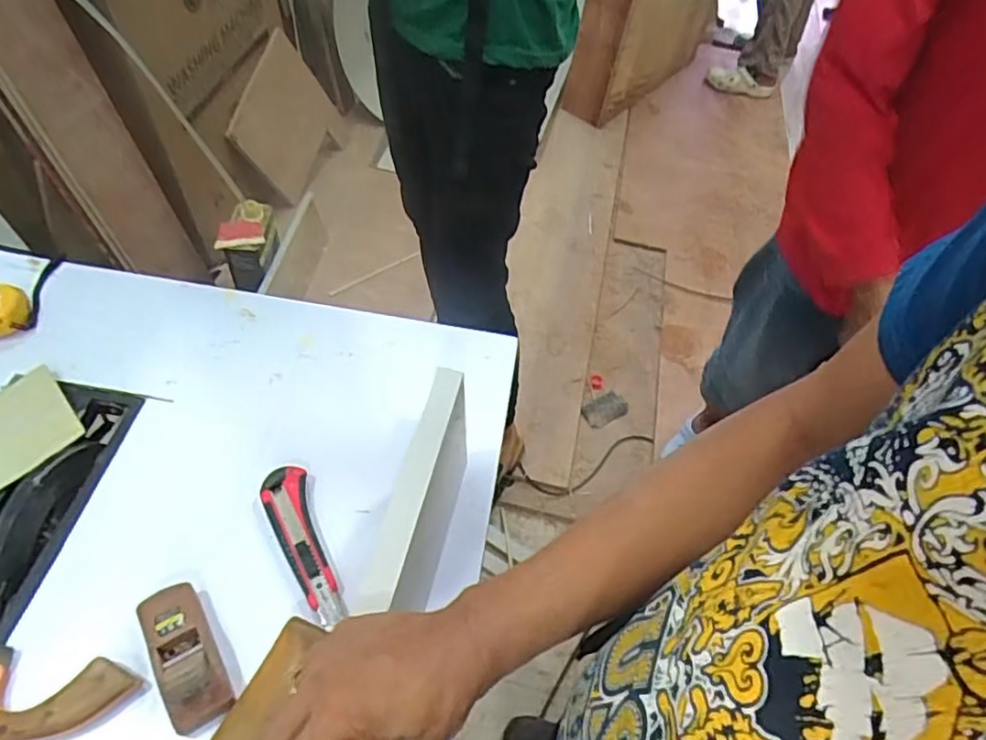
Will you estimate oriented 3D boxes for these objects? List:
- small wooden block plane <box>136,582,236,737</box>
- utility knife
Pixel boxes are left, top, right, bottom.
[{"bbox_3d":[-0.247,0.224,0.516,0.049,0.038,0.110,-25,59,-22],"label":"small wooden block plane"},{"bbox_3d":[-0.172,0.155,0.588,0.041,0.019,0.151,-22,58,-20],"label":"utility knife"}]

